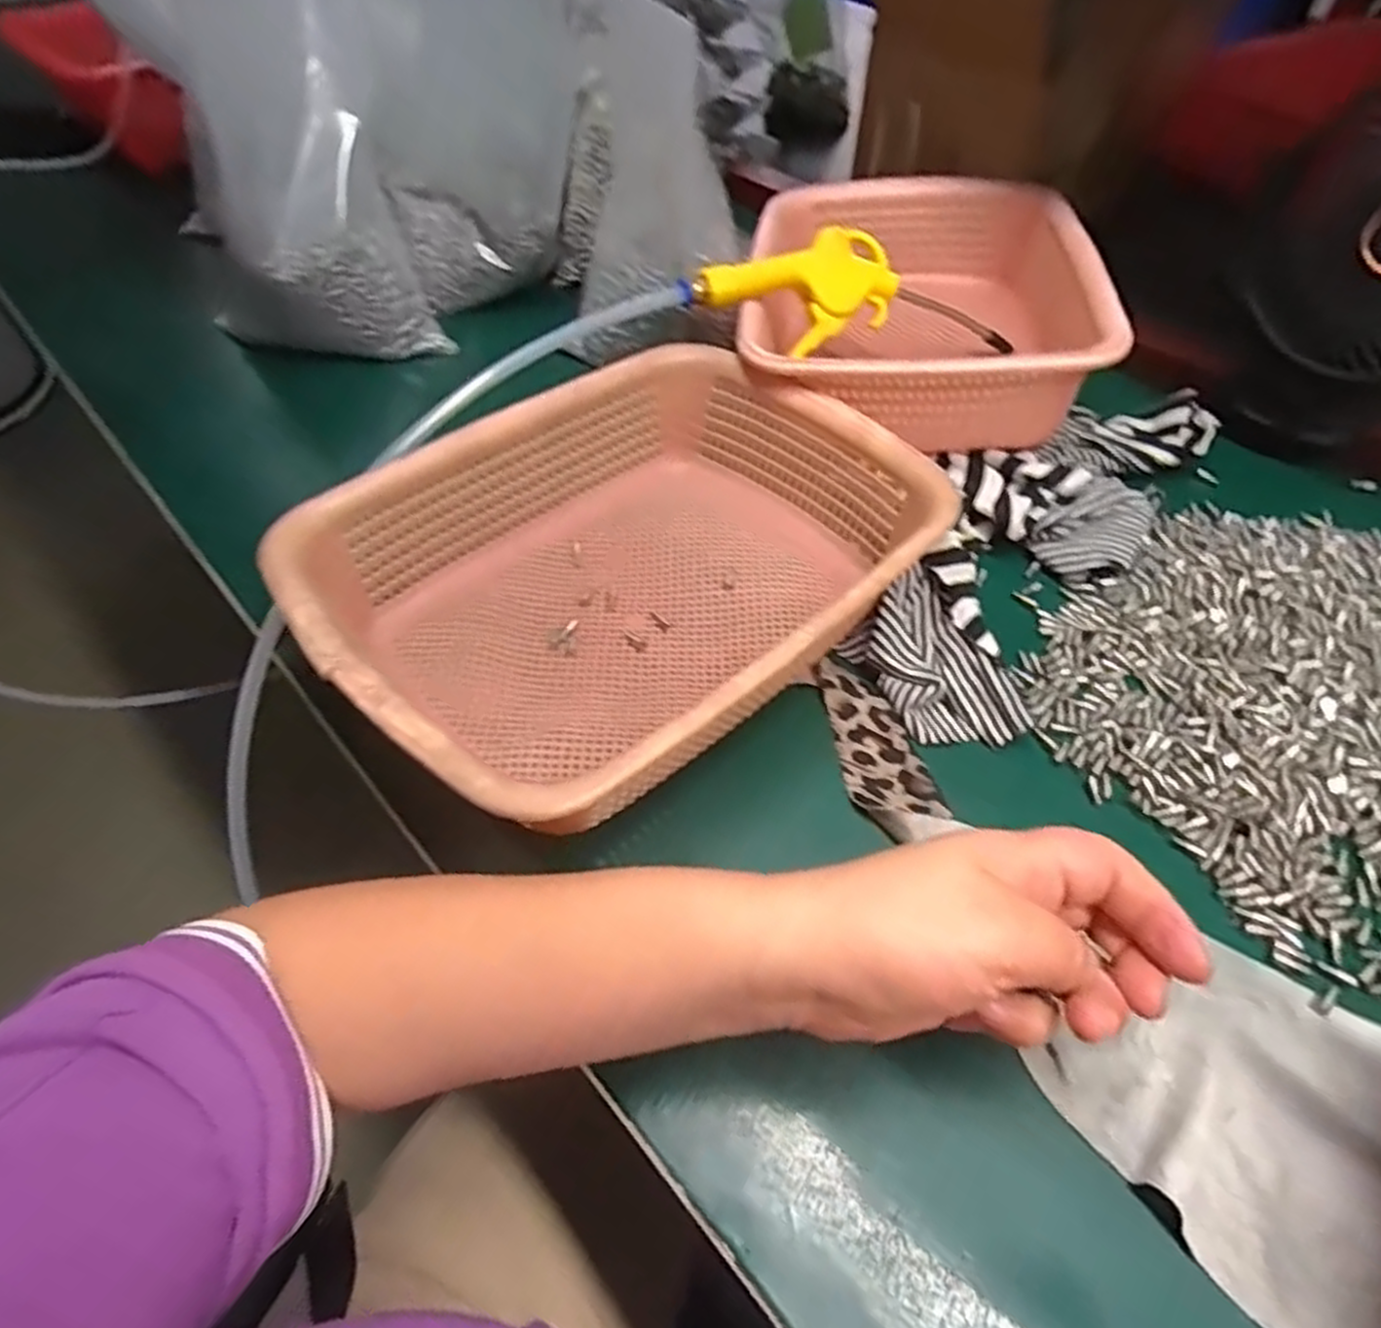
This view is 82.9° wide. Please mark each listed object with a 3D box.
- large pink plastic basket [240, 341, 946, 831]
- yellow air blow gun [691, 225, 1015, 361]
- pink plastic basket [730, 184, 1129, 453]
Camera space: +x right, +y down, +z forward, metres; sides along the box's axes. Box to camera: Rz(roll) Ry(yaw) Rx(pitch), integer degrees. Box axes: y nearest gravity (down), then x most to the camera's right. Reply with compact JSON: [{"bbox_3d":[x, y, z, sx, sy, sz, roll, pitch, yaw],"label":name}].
[{"bbox_3d":[-0.027,-0.050,0.397,0.298,0.084,0.214,-36,60,-26],"label":"large pink plastic basket"},{"bbox_3d":[0.112,-0.241,0.511,0.233,0.055,0.061,-4,50,-20],"label":"yellow air blow gun"},{"bbox_3d":[0.143,-0.253,0.528,0.222,0.073,0.293,7,51,4],"label":"pink plastic basket"}]

